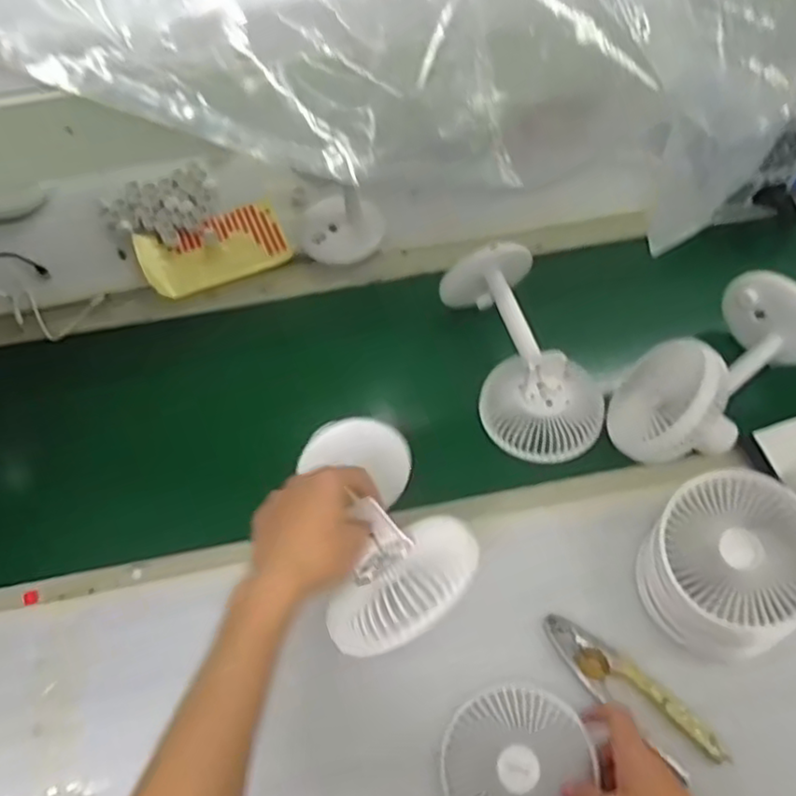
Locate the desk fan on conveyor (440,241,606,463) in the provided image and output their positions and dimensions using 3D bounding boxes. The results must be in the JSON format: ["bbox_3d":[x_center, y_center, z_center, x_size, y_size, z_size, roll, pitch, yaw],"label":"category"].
[{"bbox_3d":[0.134,-0.044,0.744,0.119,0.084,0.239,-20,77,-7],"label":"desk fan on conveyor"}]

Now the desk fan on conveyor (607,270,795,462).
[{"bbox_3d":[0.330,-0.029,0.689,0.229,0.087,0.110,-37,65,-15],"label":"desk fan on conveyor"}]

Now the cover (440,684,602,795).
[{"bbox_3d":[0.100,0.307,0.559,0.123,0.018,0.117,-32,64,-13],"label":"cover"}]

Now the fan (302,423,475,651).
[{"bbox_3d":[-0.014,0.102,0.584,0.121,0.096,0.211,-15,38,-5],"label":"fan"}]

